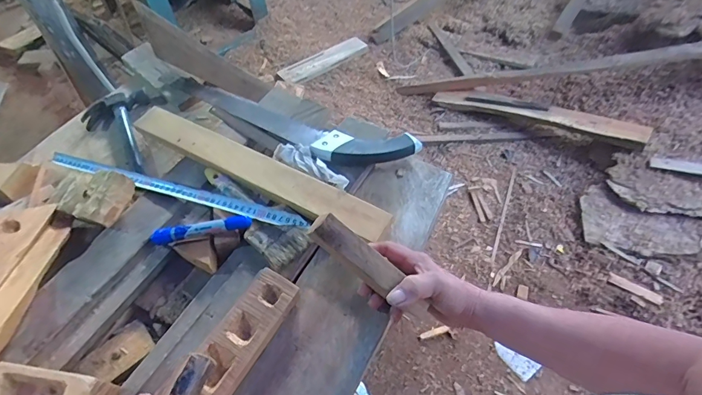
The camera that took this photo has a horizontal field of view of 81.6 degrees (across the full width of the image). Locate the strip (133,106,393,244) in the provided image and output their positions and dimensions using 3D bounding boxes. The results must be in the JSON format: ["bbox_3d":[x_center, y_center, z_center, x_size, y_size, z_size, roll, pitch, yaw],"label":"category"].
[{"bbox_3d":[-0.142,-0.047,0.583,0.425,0.021,0.055,24,57,21],"label":"strip"}]

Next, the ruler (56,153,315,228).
[{"bbox_3d":[-0.269,-0.014,0.591,0.456,0.009,0.029,12,64,19],"label":"ruler"}]

